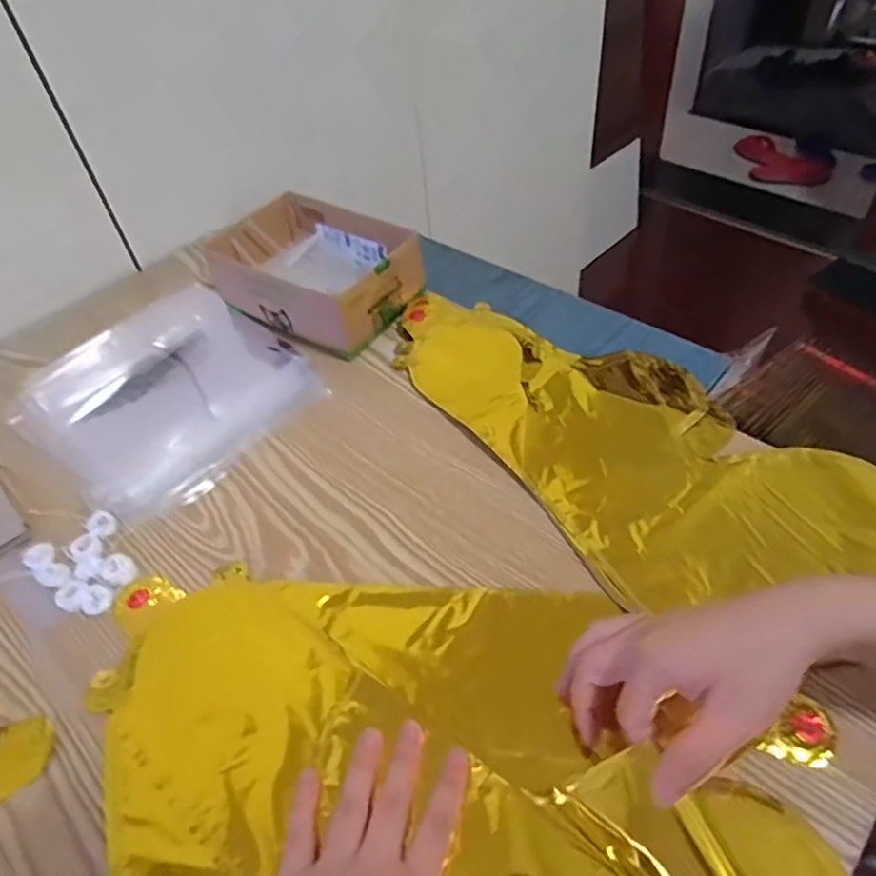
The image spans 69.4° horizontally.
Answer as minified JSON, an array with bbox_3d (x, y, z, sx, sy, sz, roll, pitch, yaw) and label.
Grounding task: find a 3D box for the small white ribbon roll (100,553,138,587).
[{"bbox_3d":[-0.226,0.092,0.447,0.021,0.009,0.023,-37,53,-25],"label":"small white ribbon roll"}]

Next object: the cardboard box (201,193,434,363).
[{"bbox_3d":[-0.116,-0.168,0.627,0.183,0.062,0.137,24,54,26],"label":"cardboard box"}]

